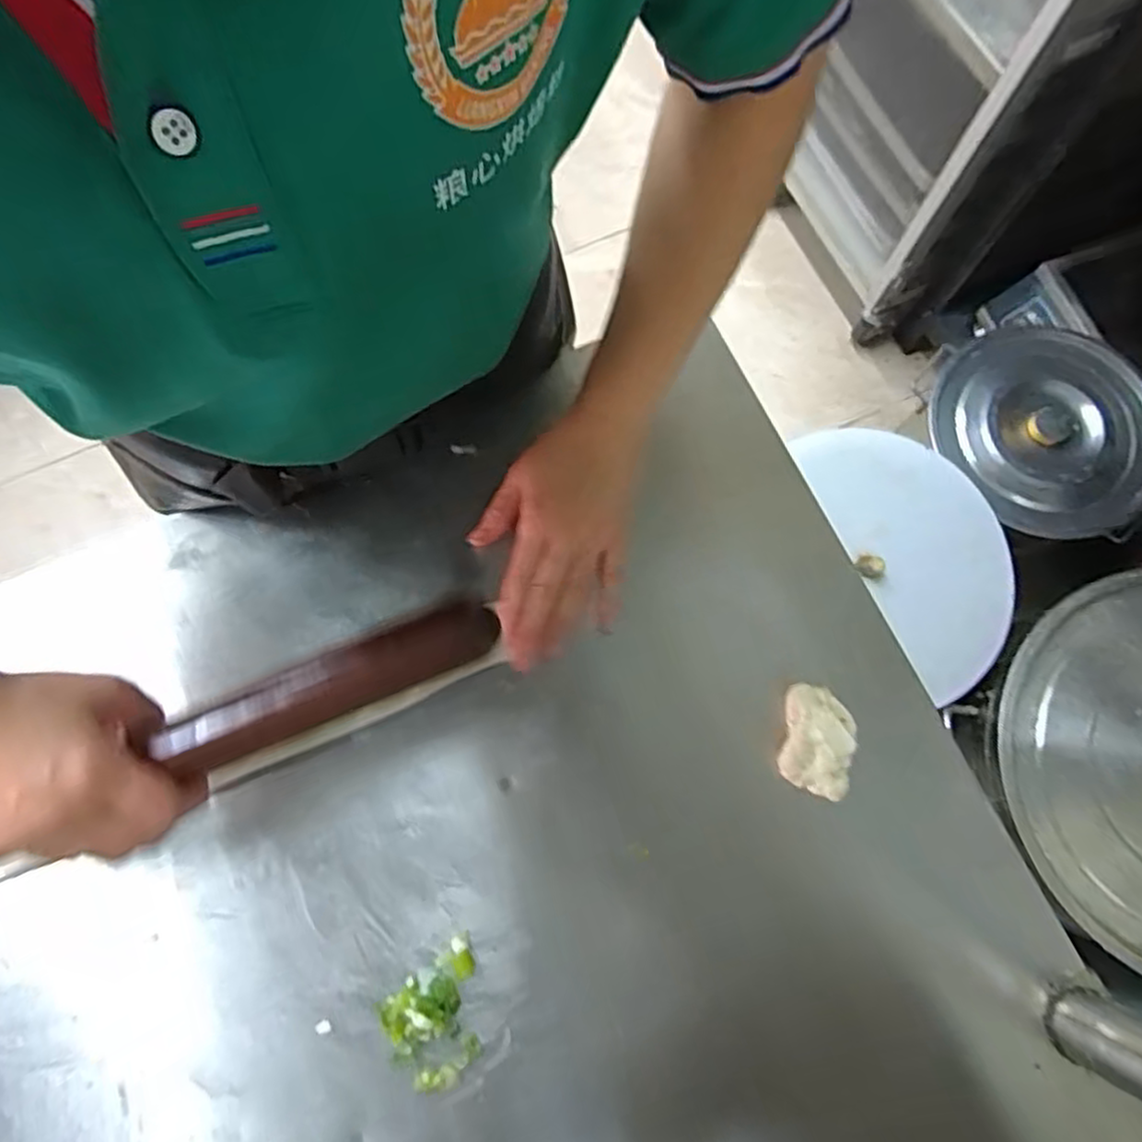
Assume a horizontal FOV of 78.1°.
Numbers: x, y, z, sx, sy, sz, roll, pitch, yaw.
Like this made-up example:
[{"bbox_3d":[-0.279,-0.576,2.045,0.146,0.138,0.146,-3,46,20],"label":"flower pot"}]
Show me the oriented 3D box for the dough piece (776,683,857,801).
[{"bbox_3d":[0.151,0.103,0.429,0.042,0.019,0.063,11,76,4],"label":"dough piece"}]

